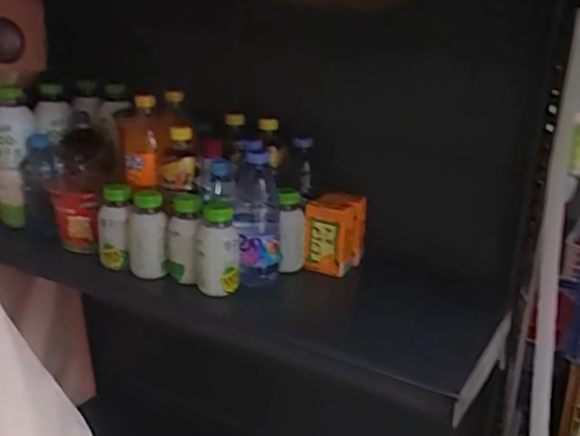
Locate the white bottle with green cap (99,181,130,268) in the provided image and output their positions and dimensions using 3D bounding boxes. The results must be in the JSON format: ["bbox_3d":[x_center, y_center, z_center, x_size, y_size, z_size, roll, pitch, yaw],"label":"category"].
[{"bbox_3d":[-0.264,0.012,0.924,0.047,0.127,0.045,-4,20,-17],"label":"white bottle with green cap"}]

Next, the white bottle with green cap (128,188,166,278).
[{"bbox_3d":[-0.212,0.028,0.905,0.051,0.123,0.046,-4,20,-17],"label":"white bottle with green cap"}]

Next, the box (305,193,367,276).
[{"bbox_3d":[0.071,0.025,0.964,0.079,0.108,0.078,13,22,29],"label":"box"}]

